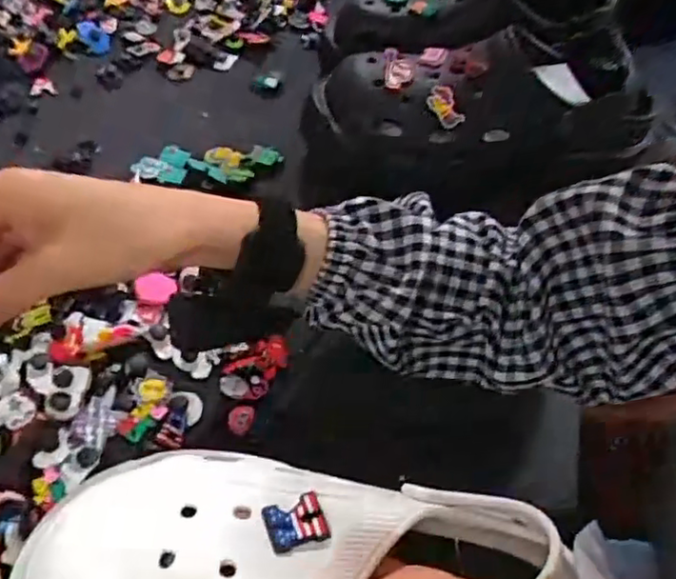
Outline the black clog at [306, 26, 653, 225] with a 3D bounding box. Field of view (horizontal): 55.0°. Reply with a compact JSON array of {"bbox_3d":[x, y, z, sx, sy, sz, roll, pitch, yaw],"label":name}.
[{"bbox_3d":[0.108,-0.138,0.526,0.260,0.096,0.099,-2,52,-8],"label":"black clog"}]

